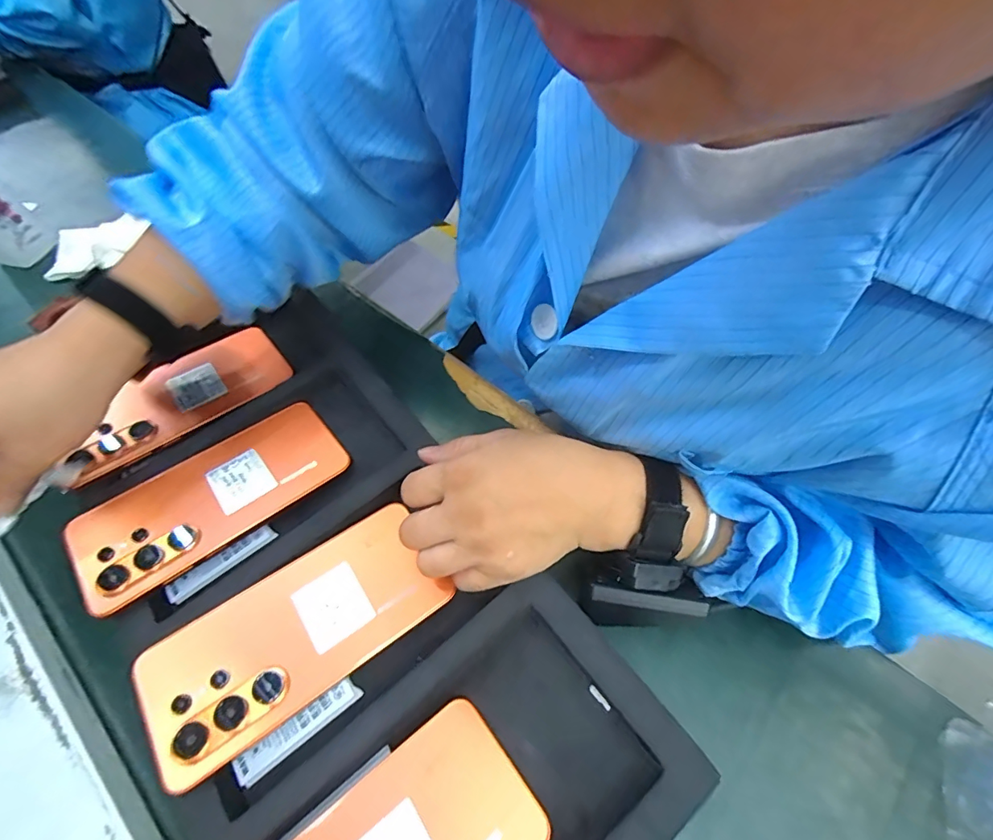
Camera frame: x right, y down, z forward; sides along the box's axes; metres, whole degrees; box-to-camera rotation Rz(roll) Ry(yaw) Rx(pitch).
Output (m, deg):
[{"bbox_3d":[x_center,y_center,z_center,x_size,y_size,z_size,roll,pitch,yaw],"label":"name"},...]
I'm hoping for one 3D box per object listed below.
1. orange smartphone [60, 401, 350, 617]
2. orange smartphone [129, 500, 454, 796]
[{"bbox_3d":[-0.194,0.050,0.323,0.167,0.007,0.079,-34,63,-25],"label":"orange smartphone"},{"bbox_3d":[-0.115,0.120,0.274,0.161,0.005,0.078,-31,64,-24],"label":"orange smartphone"}]

